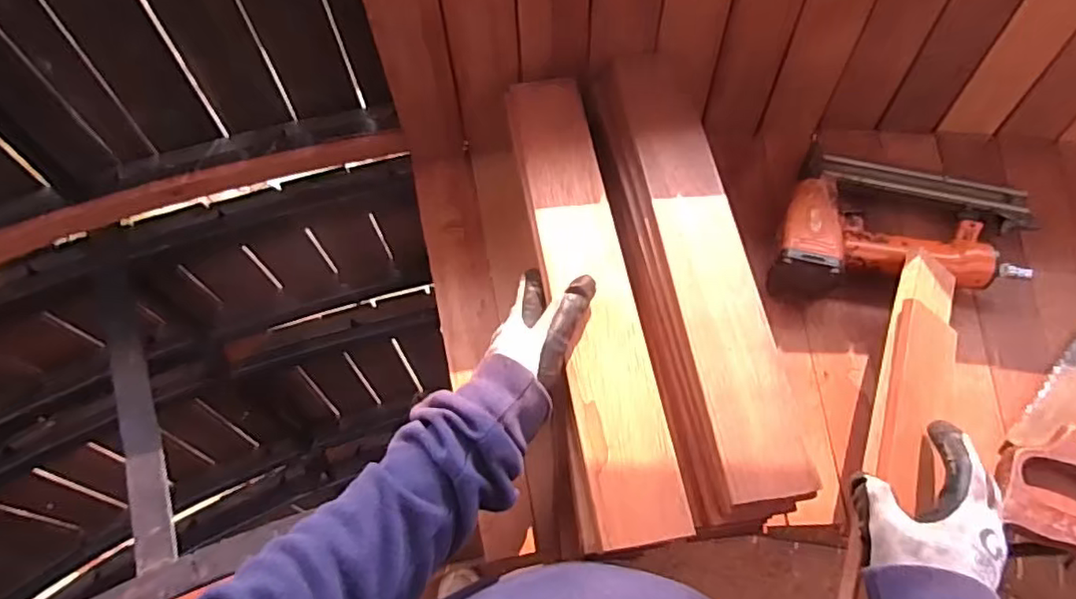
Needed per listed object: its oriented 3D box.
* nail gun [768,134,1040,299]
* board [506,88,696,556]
[{"bbox_3d":[0.355,-0.061,0.608,0.214,0.054,0.180,21,68,10],"label":"nail gun"},{"bbox_3d":[0.039,-0.014,0.512,0.071,0.029,0.407,-8,65,-3],"label":"board"}]

